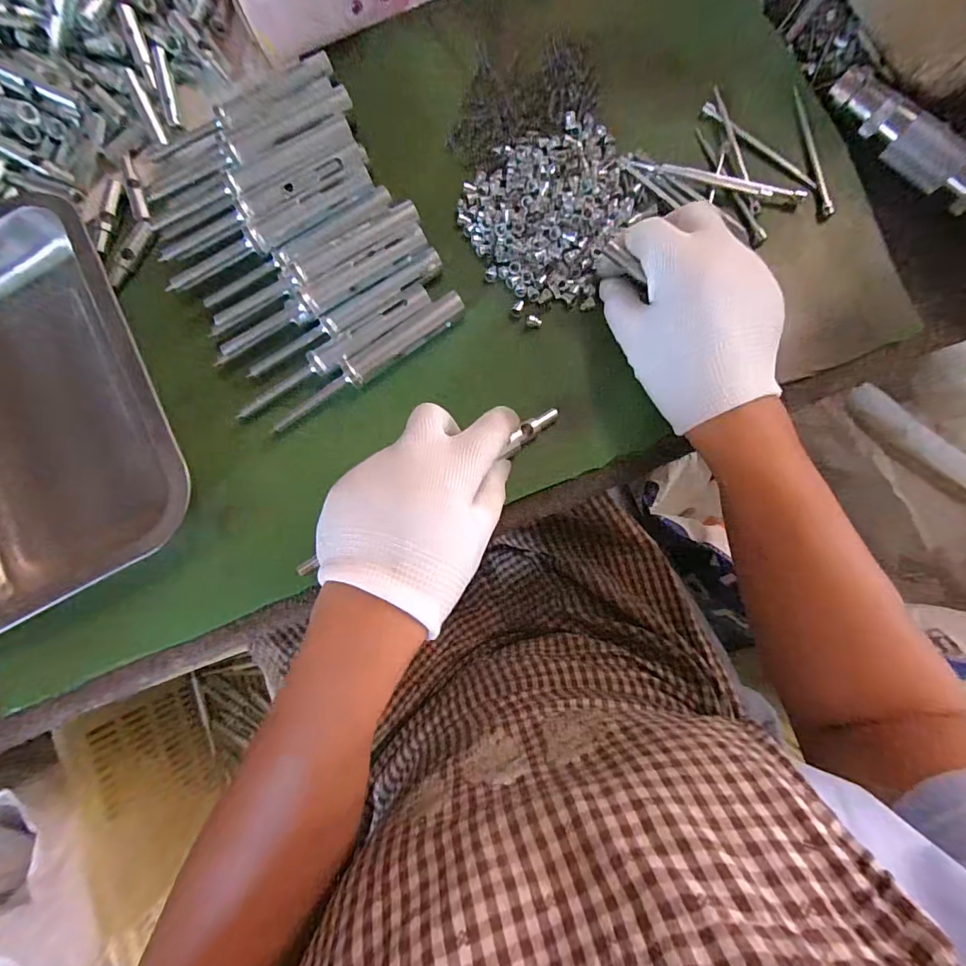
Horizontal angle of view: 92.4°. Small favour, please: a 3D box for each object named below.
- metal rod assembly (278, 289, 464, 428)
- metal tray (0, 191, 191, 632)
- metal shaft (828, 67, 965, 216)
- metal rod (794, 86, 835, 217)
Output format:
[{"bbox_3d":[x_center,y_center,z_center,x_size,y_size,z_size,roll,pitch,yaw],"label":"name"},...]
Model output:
[{"bbox_3d":[-0.074,-0.078,0.299,0.141,0.012,0.018,-34,83,1],"label":"metal rod assembly"},{"bbox_3d":[-0.312,-0.061,0.315,0.193,0.051,0.270,-29,84,0],"label":"metal tray"},{"bbox_3d":[0.274,-0.203,0.283,0.139,0.016,0.022,44,90,7],"label":"metal shaft"},{"bbox_3d":[0.210,-0.212,0.294,0.007,0.004,0.088,-9,84,4],"label":"metal rod"}]

